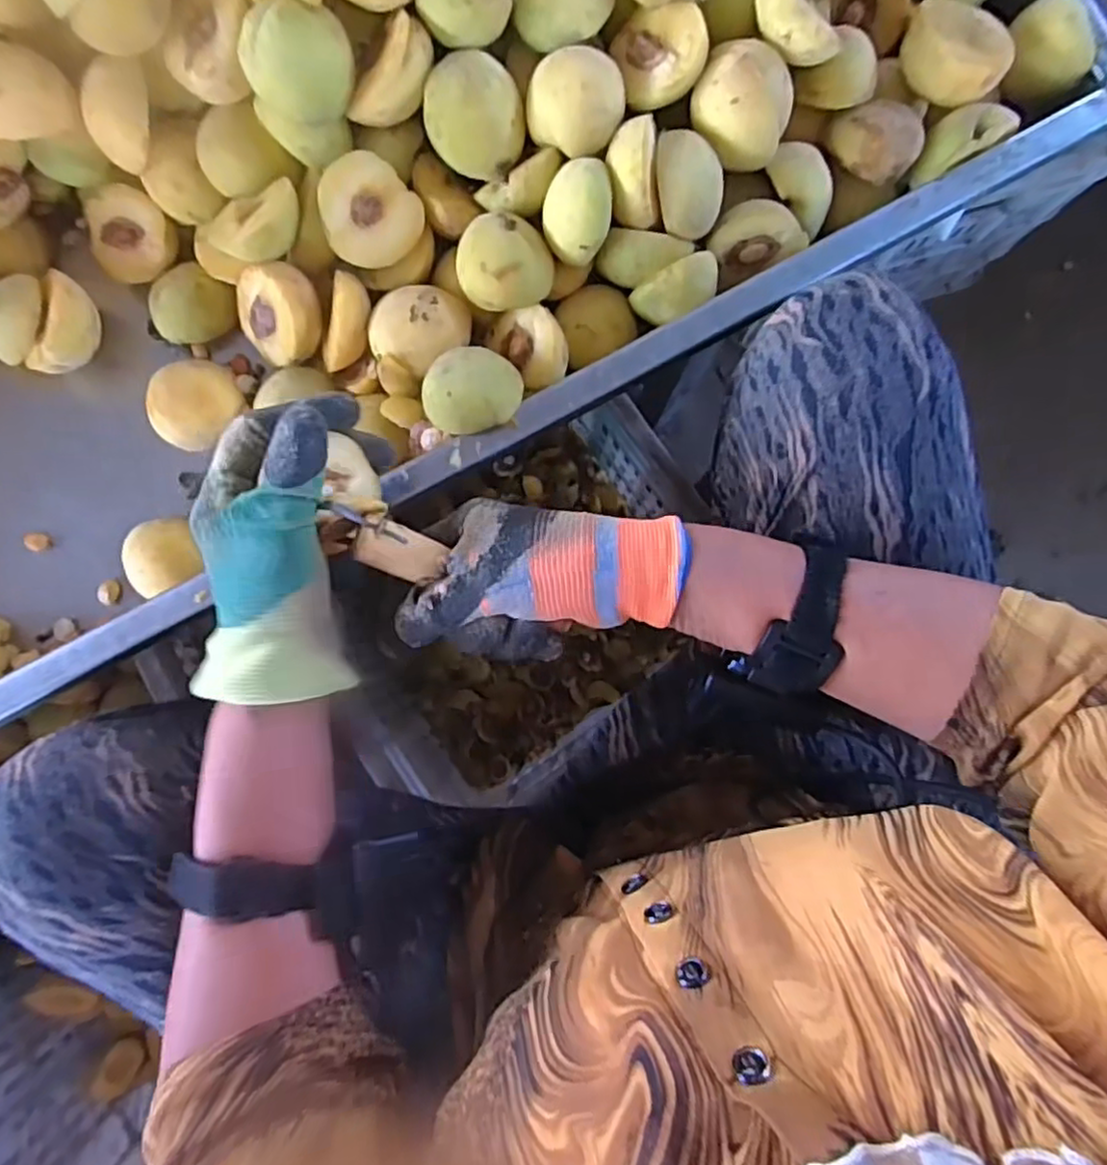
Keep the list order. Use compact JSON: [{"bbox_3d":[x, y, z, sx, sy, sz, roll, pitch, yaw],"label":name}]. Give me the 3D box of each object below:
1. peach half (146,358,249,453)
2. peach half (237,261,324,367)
[{"bbox_3d":[-0.235,-0.117,0.457,0.052,0.039,0.058,34,86,2],"label":"peach half"},{"bbox_3d":[-0.180,-0.177,0.445,0.058,0.063,0.024,27,44,22],"label":"peach half"}]

